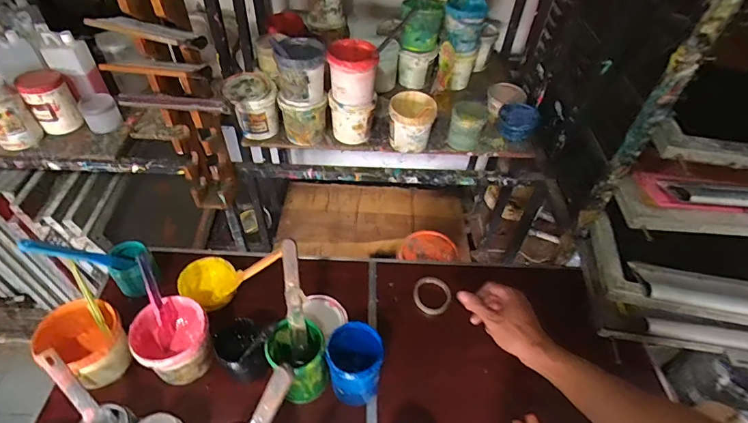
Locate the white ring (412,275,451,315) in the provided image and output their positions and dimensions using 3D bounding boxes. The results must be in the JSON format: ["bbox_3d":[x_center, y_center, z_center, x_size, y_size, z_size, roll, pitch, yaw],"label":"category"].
[{"bbox_3d":[0.134,0.193,0.948,0.085,0.015,0.091,2,48,-2],"label":"white ring"}]

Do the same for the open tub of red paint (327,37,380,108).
[{"bbox_3d":[-0.056,-0.357,1.071,0.122,0.135,0.139,-1,48,-5],"label":"open tub of red paint"}]

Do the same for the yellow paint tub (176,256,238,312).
[{"bbox_3d":[-0.352,0.154,0.880,0.109,0.067,0.110,2,48,-2],"label":"yellow paint tub"}]

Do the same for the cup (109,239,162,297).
[{"bbox_3d":[-0.511,0.125,0.881,0.083,0.104,0.071,-33,58,-29],"label":"cup"}]

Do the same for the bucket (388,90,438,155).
[{"bbox_3d":[0.100,-0.247,1.126,0.121,0.133,0.125,8,48,3],"label":"bucket"}]

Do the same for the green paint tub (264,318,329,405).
[{"bbox_3d":[-0.138,0.270,0.751,0.096,0.132,0.109,-9,49,-12],"label":"green paint tub"}]

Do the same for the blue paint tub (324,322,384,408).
[{"bbox_3d":[-0.037,0.279,0.756,0.094,0.156,0.099,2,48,-2],"label":"blue paint tub"}]

